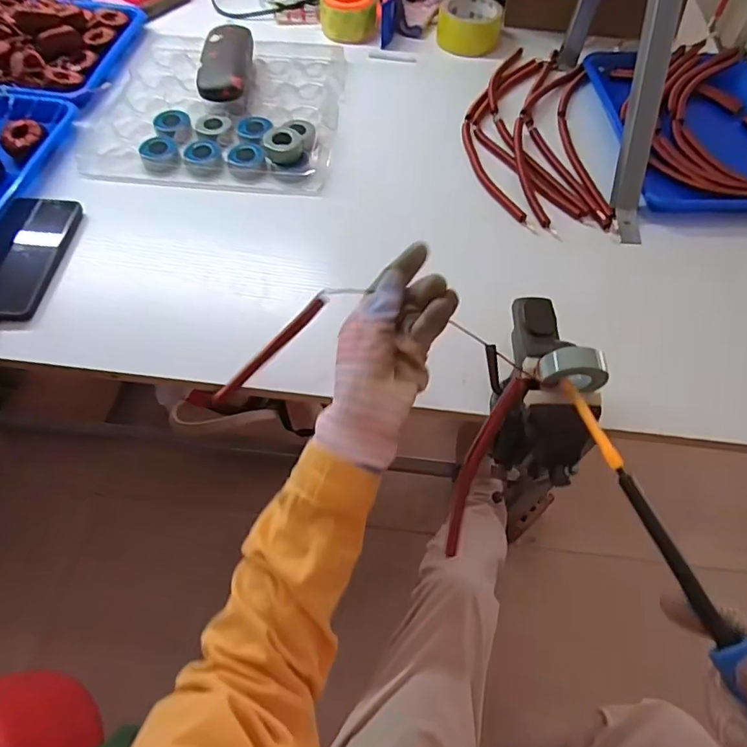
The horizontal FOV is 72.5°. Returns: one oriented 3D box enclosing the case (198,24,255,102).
[{"bbox_3d":[-0.200,-0.417,0.698,0.064,0.041,0.151,1,58,-1],"label":"case"}]

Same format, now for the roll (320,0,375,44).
[{"bbox_3d":[-0.039,-0.576,0.807,0.089,0.049,0.102,2,58,0],"label":"roll"}]

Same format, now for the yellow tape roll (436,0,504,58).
[{"bbox_3d":[0.152,-0.554,0.810,0.097,0.056,0.097,1,58,-1],"label":"yellow tape roll"}]

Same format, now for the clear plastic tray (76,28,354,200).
[{"bbox_3d":[-0.201,-0.370,0.693,0.316,0.031,0.322,7,59,2],"label":"clear plastic tray"}]

